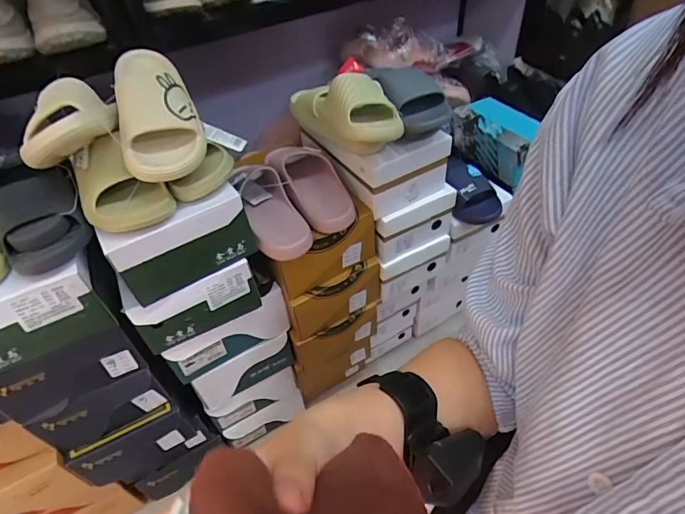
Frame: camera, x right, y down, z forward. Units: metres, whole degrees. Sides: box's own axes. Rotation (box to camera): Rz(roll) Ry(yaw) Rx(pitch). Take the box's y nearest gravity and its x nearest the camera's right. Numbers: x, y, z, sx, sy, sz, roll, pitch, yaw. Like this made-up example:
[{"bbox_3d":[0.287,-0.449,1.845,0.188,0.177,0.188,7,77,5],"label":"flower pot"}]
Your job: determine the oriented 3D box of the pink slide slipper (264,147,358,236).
[{"bbox_3d":[-0.061,-0.155,0.790,0.104,0.079,0.250,-26,48,-19],"label":"pink slide slipper"}]

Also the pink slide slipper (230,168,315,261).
[{"bbox_3d":[-0.132,-0.100,0.741,0.087,0.081,0.227,-21,47,-15],"label":"pink slide slipper"}]

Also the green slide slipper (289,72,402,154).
[{"bbox_3d":[-0.011,-0.249,0.738,0.099,0.124,0.244,-35,34,-26],"label":"green slide slipper"}]

